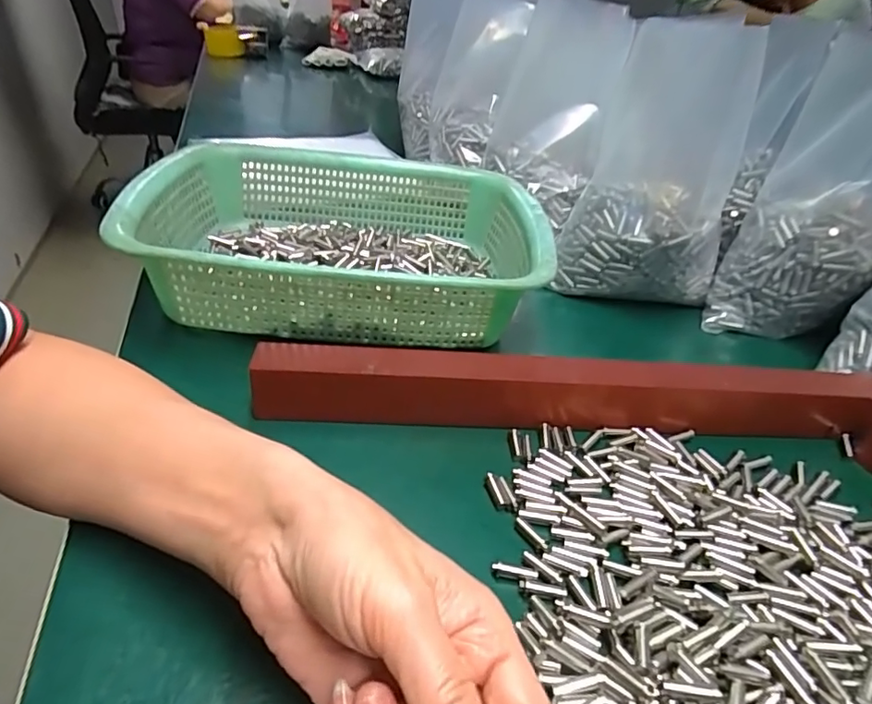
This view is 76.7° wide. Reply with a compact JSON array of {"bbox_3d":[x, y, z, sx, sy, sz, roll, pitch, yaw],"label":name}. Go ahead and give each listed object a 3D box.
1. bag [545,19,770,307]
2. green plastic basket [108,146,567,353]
[{"bbox_3d":[0.198,-0.158,0.483,0.125,0.245,0.081,19,-6,19],"label":"bag"},{"bbox_3d":[-0.066,-0.090,0.429,0.282,0.072,0.215,1,34,-6],"label":"green plastic basket"}]

